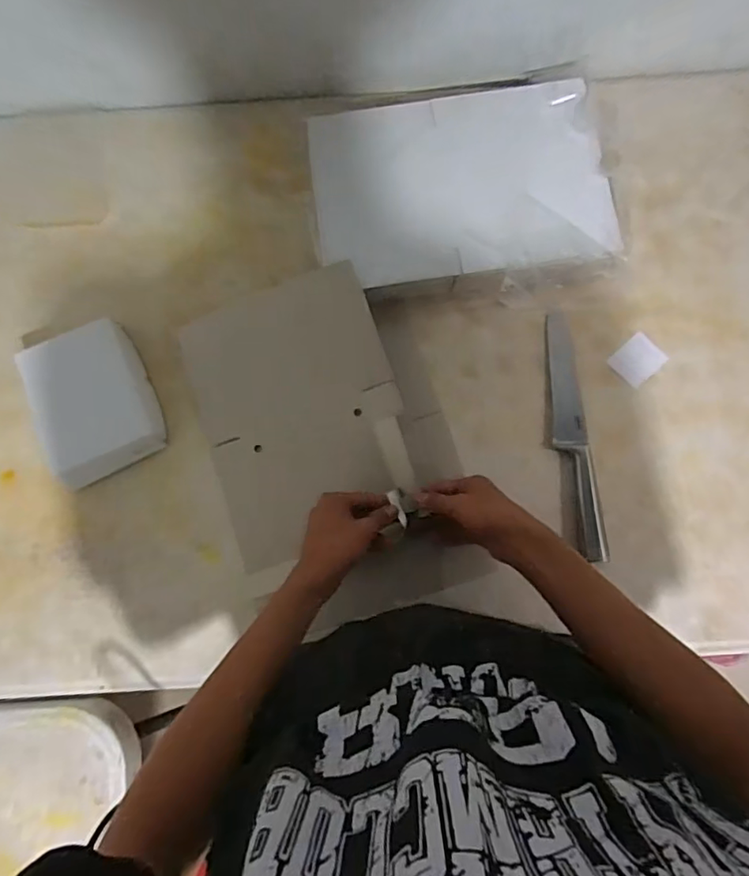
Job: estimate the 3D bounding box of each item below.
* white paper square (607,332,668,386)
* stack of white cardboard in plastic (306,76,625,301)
[{"bbox_3d":[0.326,-0.097,0.674,0.056,0.007,0.050,-41,83,-6],"label":"white paper square"},{"bbox_3d":[0.110,-0.299,0.675,0.355,0.034,0.256,-11,81,-1],"label":"stack of white cardboard in plastic"}]

